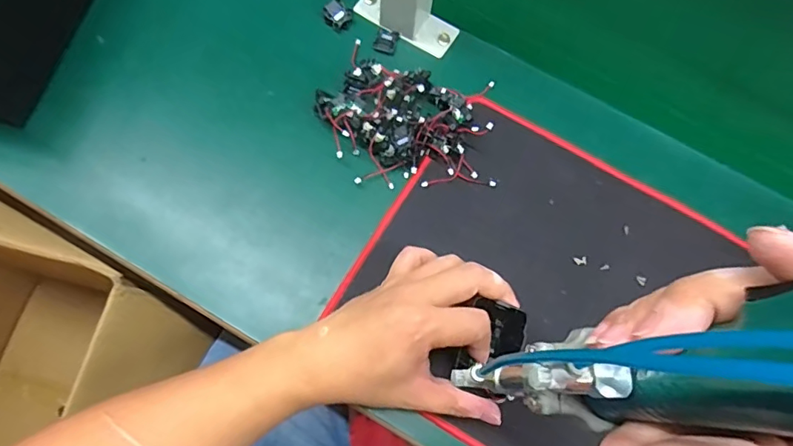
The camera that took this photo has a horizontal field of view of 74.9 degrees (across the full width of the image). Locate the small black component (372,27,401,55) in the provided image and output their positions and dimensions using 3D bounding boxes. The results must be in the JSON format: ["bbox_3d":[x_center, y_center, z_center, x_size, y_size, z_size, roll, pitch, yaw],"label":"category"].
[{"bbox_3d":[-0.010,-0.174,0.494,0.021,0.009,0.022,15,75,2],"label":"small black component"}]

